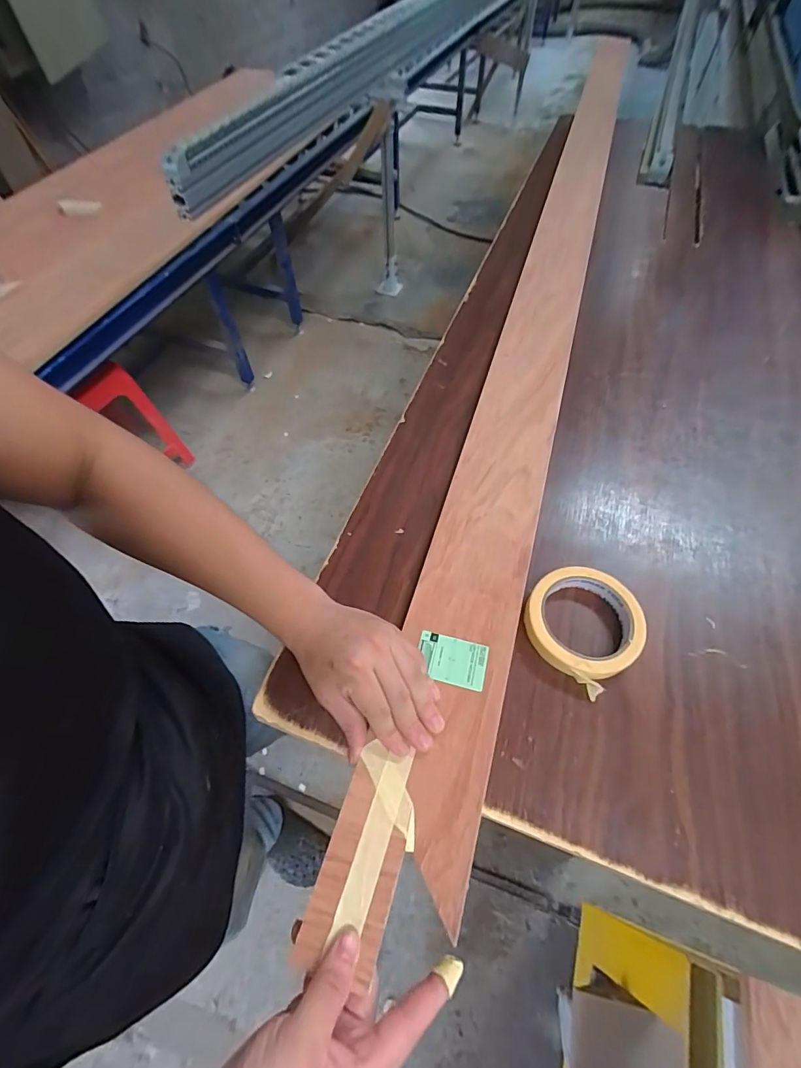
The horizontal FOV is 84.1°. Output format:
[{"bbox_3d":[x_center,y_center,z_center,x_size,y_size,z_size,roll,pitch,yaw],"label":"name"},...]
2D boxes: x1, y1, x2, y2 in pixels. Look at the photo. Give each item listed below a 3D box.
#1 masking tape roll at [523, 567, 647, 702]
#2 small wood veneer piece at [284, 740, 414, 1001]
[{"bbox_3d":[0.166,0.078,0.402,0.098,0.033,0.095,35,63,19],"label":"masking tape roll"},{"bbox_3d":[-0.026,0.224,0.311,0.051,0.005,0.130,13,57,11],"label":"small wood veneer piece"}]

